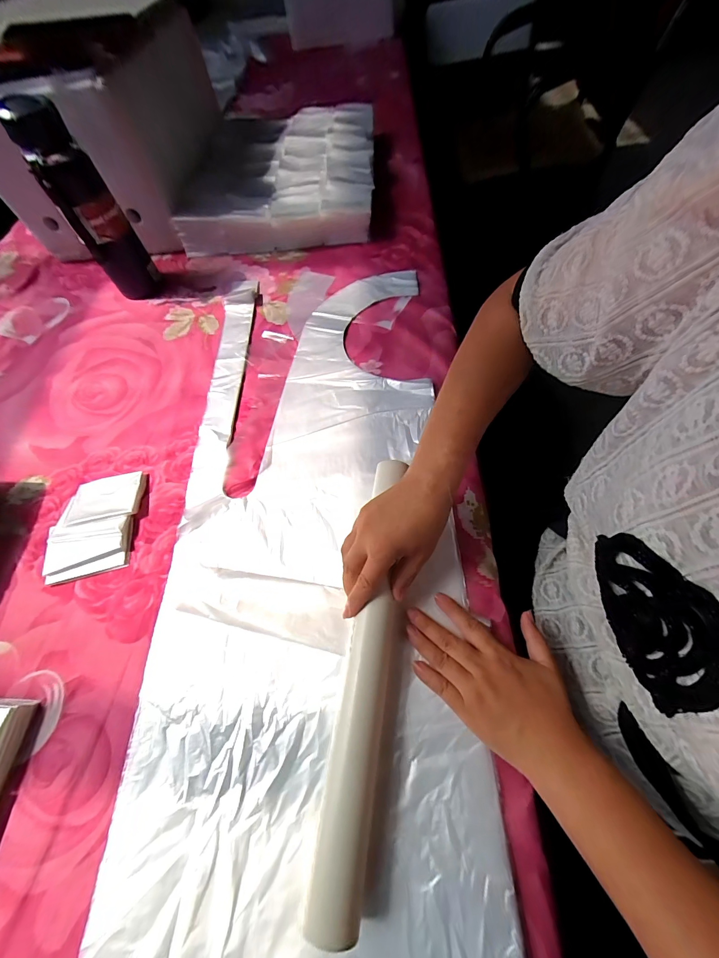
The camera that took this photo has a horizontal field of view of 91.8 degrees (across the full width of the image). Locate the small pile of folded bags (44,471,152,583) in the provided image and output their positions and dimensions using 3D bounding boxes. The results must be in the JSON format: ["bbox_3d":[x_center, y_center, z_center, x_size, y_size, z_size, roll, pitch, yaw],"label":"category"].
[{"bbox_3d":[-0.310,0.052,0.408,0.095,0.019,0.125,-8,62,0],"label":"small pile of folded bags"}]

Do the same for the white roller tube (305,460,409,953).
[{"bbox_3d":[0.014,0.147,0.307,0.045,0.037,0.357,7,63,7],"label":"white roller tube"}]

